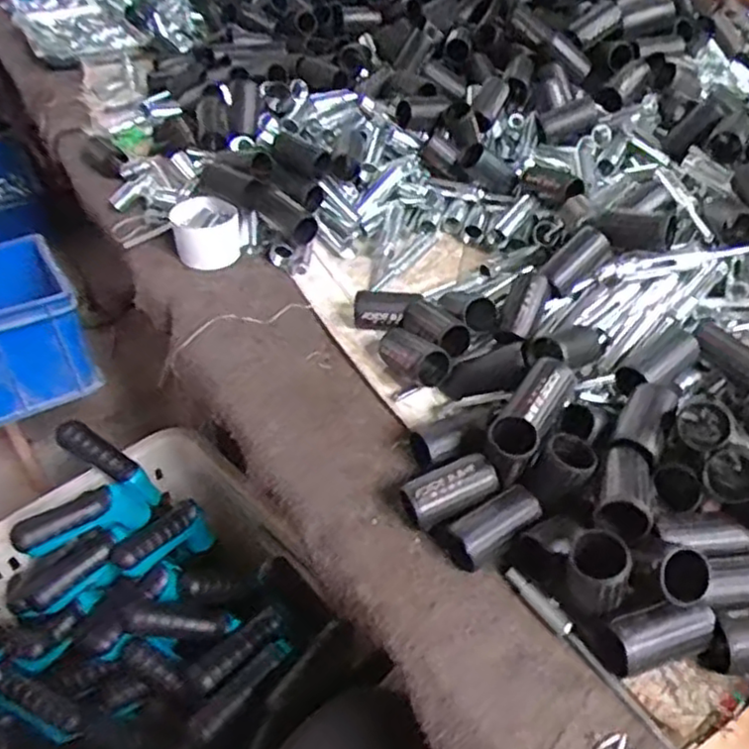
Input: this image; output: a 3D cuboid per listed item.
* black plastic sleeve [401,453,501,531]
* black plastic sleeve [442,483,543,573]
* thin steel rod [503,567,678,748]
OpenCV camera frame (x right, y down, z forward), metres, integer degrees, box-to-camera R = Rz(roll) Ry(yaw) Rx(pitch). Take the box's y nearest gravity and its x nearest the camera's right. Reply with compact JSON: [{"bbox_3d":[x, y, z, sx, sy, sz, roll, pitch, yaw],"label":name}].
[{"bbox_3d":[0.053,0.081,0.470,0.061,0.029,0.030,-15,45,-16],"label":"black plastic sleeve"},{"bbox_3d":[0.077,0.100,0.448,0.074,0.029,0.028,-28,50,-27],"label":"black plastic sleeve"},{"bbox_3d":[0.123,0.160,0.404,0.010,0.006,0.126,-25,48,-25],"label":"thin steel rod"}]

